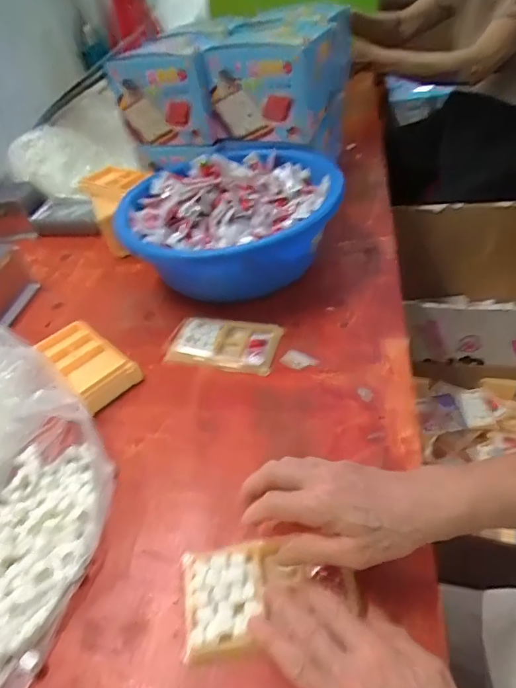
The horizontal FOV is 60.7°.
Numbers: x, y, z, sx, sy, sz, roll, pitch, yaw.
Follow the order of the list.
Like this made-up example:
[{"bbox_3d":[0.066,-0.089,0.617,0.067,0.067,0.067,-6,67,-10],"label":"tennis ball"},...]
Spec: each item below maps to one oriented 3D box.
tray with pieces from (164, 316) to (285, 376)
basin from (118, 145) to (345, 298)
[{"bbox_3d":[-0.043,-0.004,0.564,0.135,0.013,0.086,7,46,17],"label":"tray with pieces"},{"bbox_3d":[-0.039,-0.184,0.673,0.309,0.115,0.307,-5,44,6],"label":"basin"}]

